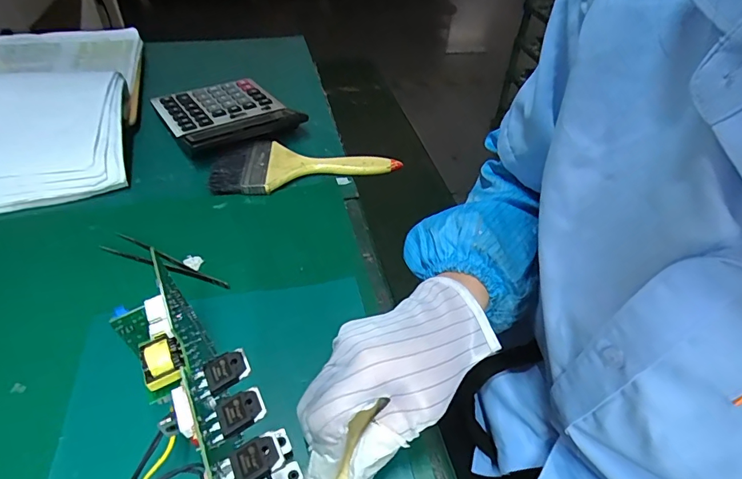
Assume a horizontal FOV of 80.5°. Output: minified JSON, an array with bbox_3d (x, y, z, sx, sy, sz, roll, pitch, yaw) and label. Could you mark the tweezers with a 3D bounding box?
[{"bbox_3d":[-0.186,0.019,0.399,0.132,0.007,0.021,17,46,15],"label":"tweezers"}]

